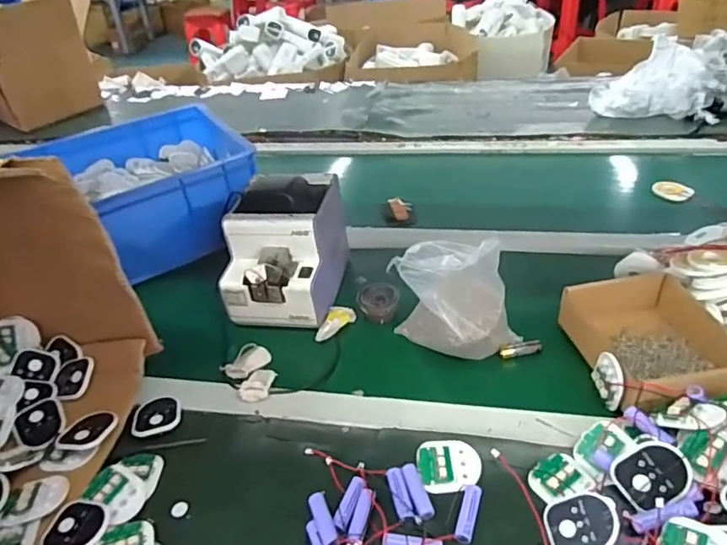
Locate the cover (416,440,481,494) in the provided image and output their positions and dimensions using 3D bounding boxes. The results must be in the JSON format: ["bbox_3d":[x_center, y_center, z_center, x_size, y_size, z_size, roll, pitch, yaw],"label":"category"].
[{"bbox_3d":[0.082,0.183,0.531,0.059,0.011,0.052,-8,36,-2],"label":"cover"}]

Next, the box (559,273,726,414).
[{"bbox_3d":[0.319,0.078,0.614,0.144,0.049,0.176,-10,36,-5],"label":"box"}]

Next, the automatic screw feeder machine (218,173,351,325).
[{"bbox_3d":[-0.104,-0.038,0.750,0.130,0.148,0.181,2,37,11],"label":"automatic screw feeder machine"}]

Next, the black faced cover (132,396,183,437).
[{"bbox_3d":[-0.229,0.158,0.620,0.051,0.013,0.044,-19,38,-17],"label":"black faced cover"}]

